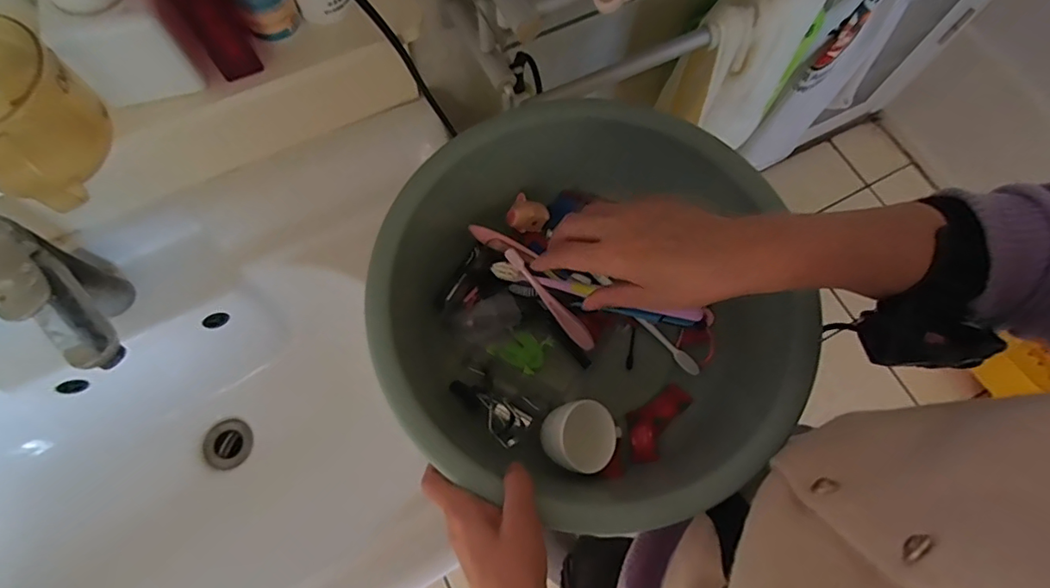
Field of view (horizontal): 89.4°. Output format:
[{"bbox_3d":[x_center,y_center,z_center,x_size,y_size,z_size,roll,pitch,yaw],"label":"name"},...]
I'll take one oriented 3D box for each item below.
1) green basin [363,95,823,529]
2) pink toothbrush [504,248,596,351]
[{"bbox_3d":[0.044,0.005,0.486,0.322,0.116,0.353,1,70,-2],"label":"green basin"},{"bbox_3d":[0.024,0.006,0.492,0.017,0.011,0.123,-46,107,-16],"label":"pink toothbrush"}]

